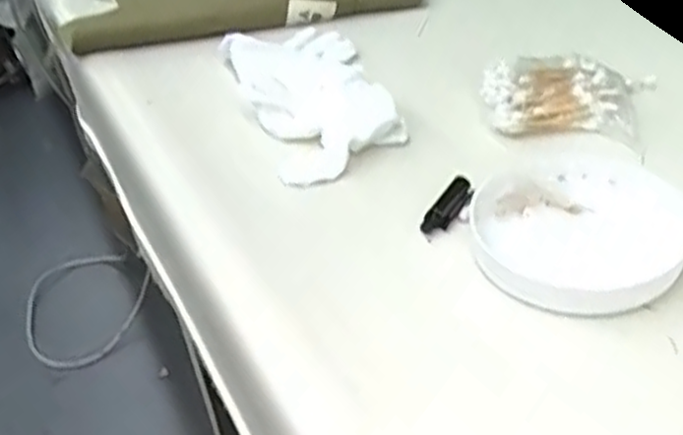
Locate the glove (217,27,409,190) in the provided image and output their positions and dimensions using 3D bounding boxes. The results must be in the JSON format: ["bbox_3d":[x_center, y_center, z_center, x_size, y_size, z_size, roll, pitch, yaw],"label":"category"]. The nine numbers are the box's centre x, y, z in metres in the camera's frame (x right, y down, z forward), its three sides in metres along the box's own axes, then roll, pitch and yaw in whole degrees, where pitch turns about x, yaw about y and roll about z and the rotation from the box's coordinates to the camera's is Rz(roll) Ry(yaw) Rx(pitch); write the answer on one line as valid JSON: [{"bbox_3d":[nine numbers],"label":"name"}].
[{"bbox_3d":[-0.020,-0.093,0.570,0.095,0.029,0.179,-15,39,-12],"label":"glove"}]

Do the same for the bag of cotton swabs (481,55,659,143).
[{"bbox_3d":[0.154,-0.083,0.538,0.110,0.030,0.082,5,39,14],"label":"bag of cotton swabs"}]

